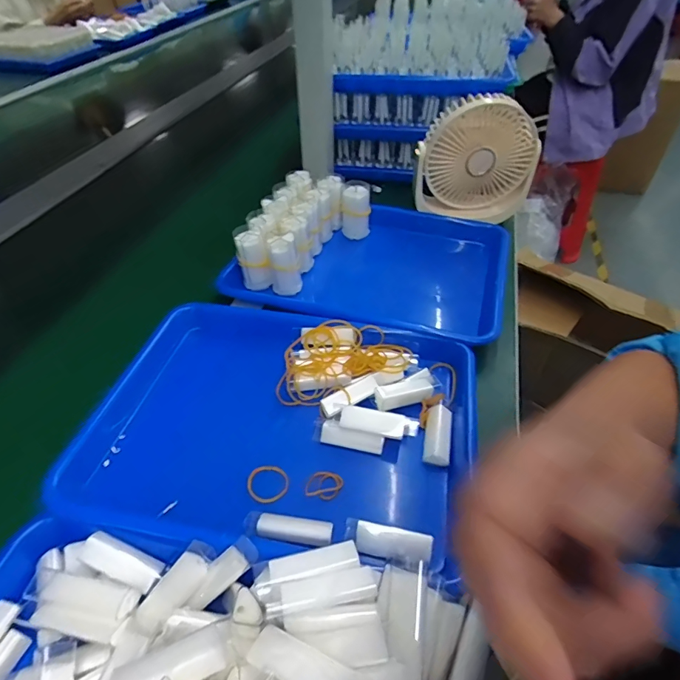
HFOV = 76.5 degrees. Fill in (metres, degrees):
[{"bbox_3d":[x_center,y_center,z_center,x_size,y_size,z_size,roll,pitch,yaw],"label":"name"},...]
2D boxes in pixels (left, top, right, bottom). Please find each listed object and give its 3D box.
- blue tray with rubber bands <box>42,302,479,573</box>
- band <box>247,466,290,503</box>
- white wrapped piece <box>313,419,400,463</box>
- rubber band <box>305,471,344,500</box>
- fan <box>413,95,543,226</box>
[{"bbox_3d":[-0.050,0.071,0.404,0.340,0.048,0.241,5,48,4],"label":"blue tray with rubber bands"},{"bbox_3d":[-0.061,0.120,0.361,0.036,0.005,0.032,35,55,29],"label":"band"},{"bbox_3d":[0.013,0.086,0.378,0.077,0.017,0.017,14,48,14],"label":"white wrapped piece"},{"bbox_3d":[-0.013,0.119,0.356,0.030,0.007,0.024,3,46,3],"label":"rubber band"},{"bbox_3d":[0.185,-0.241,0.587,0.158,0.154,0.049,-1,46,-1],"label":"fan"}]

